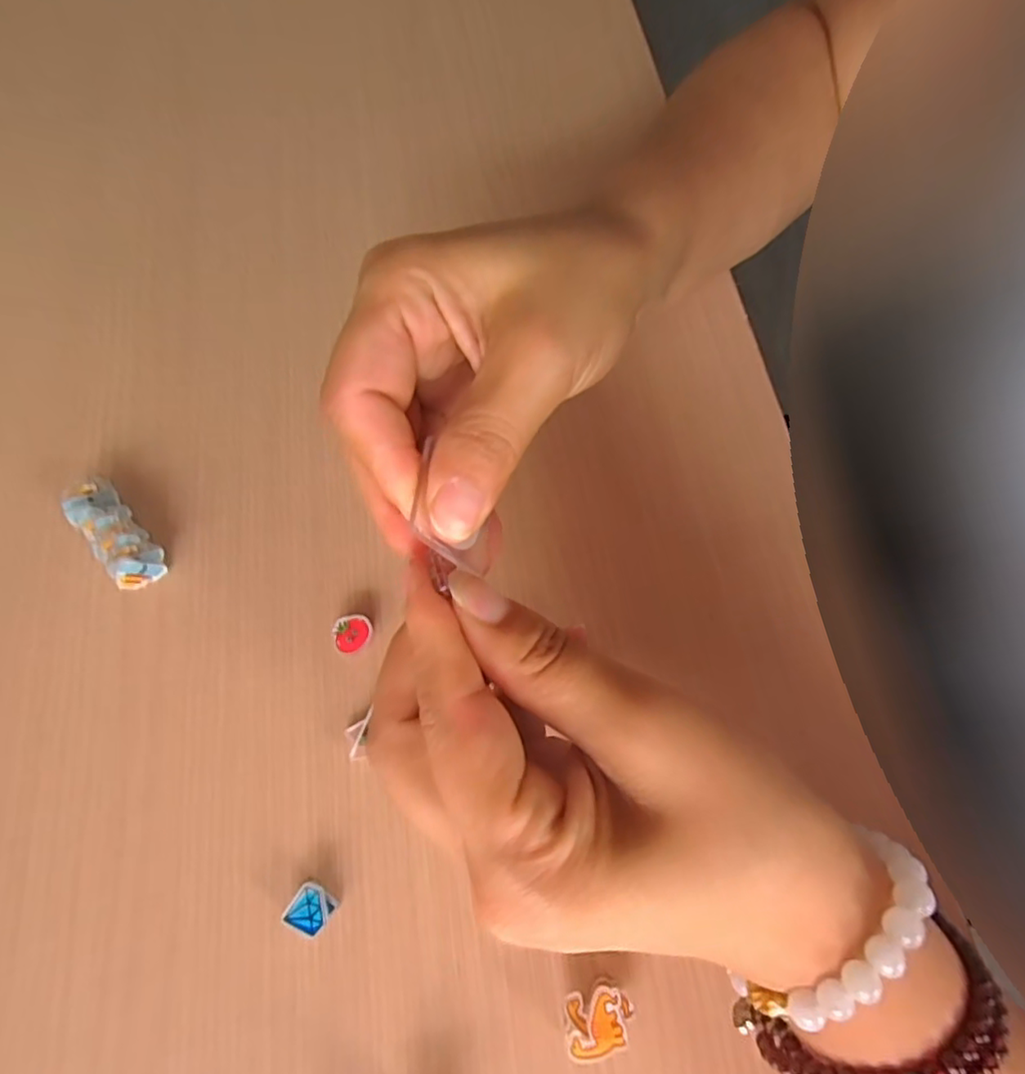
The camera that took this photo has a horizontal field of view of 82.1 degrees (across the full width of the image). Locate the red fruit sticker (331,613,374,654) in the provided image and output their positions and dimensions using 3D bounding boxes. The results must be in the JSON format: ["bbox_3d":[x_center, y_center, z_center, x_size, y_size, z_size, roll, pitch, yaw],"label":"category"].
[{"bbox_3d":[-0.058,0.035,0.214,0.014,0.007,0.014,-21,71,-6],"label":"red fruit sticker"}]

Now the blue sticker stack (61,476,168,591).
[{"bbox_3d":[-0.151,-0.001,0.224,0.017,0.018,0.046,-41,74,-12],"label":"blue sticker stack"}]

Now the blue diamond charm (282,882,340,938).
[{"bbox_3d":[-0.062,0.116,0.184,0.013,0.010,0.012,25,73,10],"label":"blue diamond charm"}]

